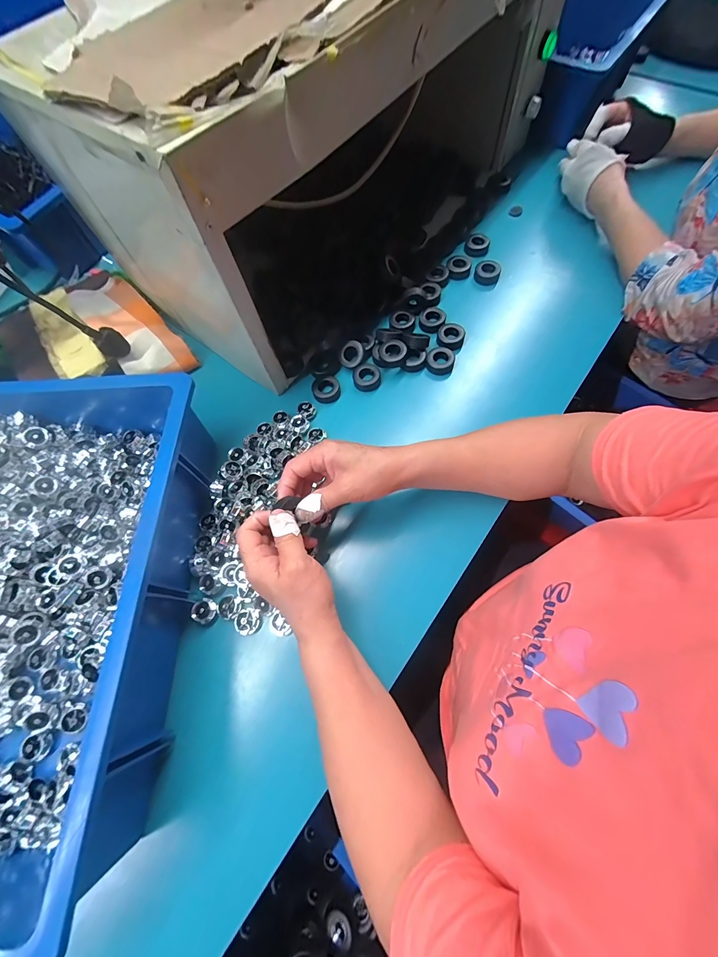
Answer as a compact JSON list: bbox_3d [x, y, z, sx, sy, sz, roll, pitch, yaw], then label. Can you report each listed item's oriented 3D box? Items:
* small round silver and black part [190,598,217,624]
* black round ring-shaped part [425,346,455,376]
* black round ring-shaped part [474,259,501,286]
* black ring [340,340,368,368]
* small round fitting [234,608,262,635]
[{"bbox_3d":[-0.162,0.137,0.369,0.022,0.009,0.023,-1,68,2],"label":"small round silver and black part"},{"bbox_3d":[0.110,-0.158,0.480,0.037,0.021,0.032,12,69,7],"label":"black round ring-shaped part"},{"bbox_3d":[0.197,-0.317,0.544,0.036,0.013,0.037,10,69,7],"label":"black round ring-shaped part"},{"bbox_3d":[-0.008,-0.167,0.484,0.035,0.018,0.035,1,95,8],"label":"black ring"},{"bbox_3d":[-0.114,0.147,0.365,0.025,0.007,0.024,-1,68,2],"label":"small round fitting"}]

